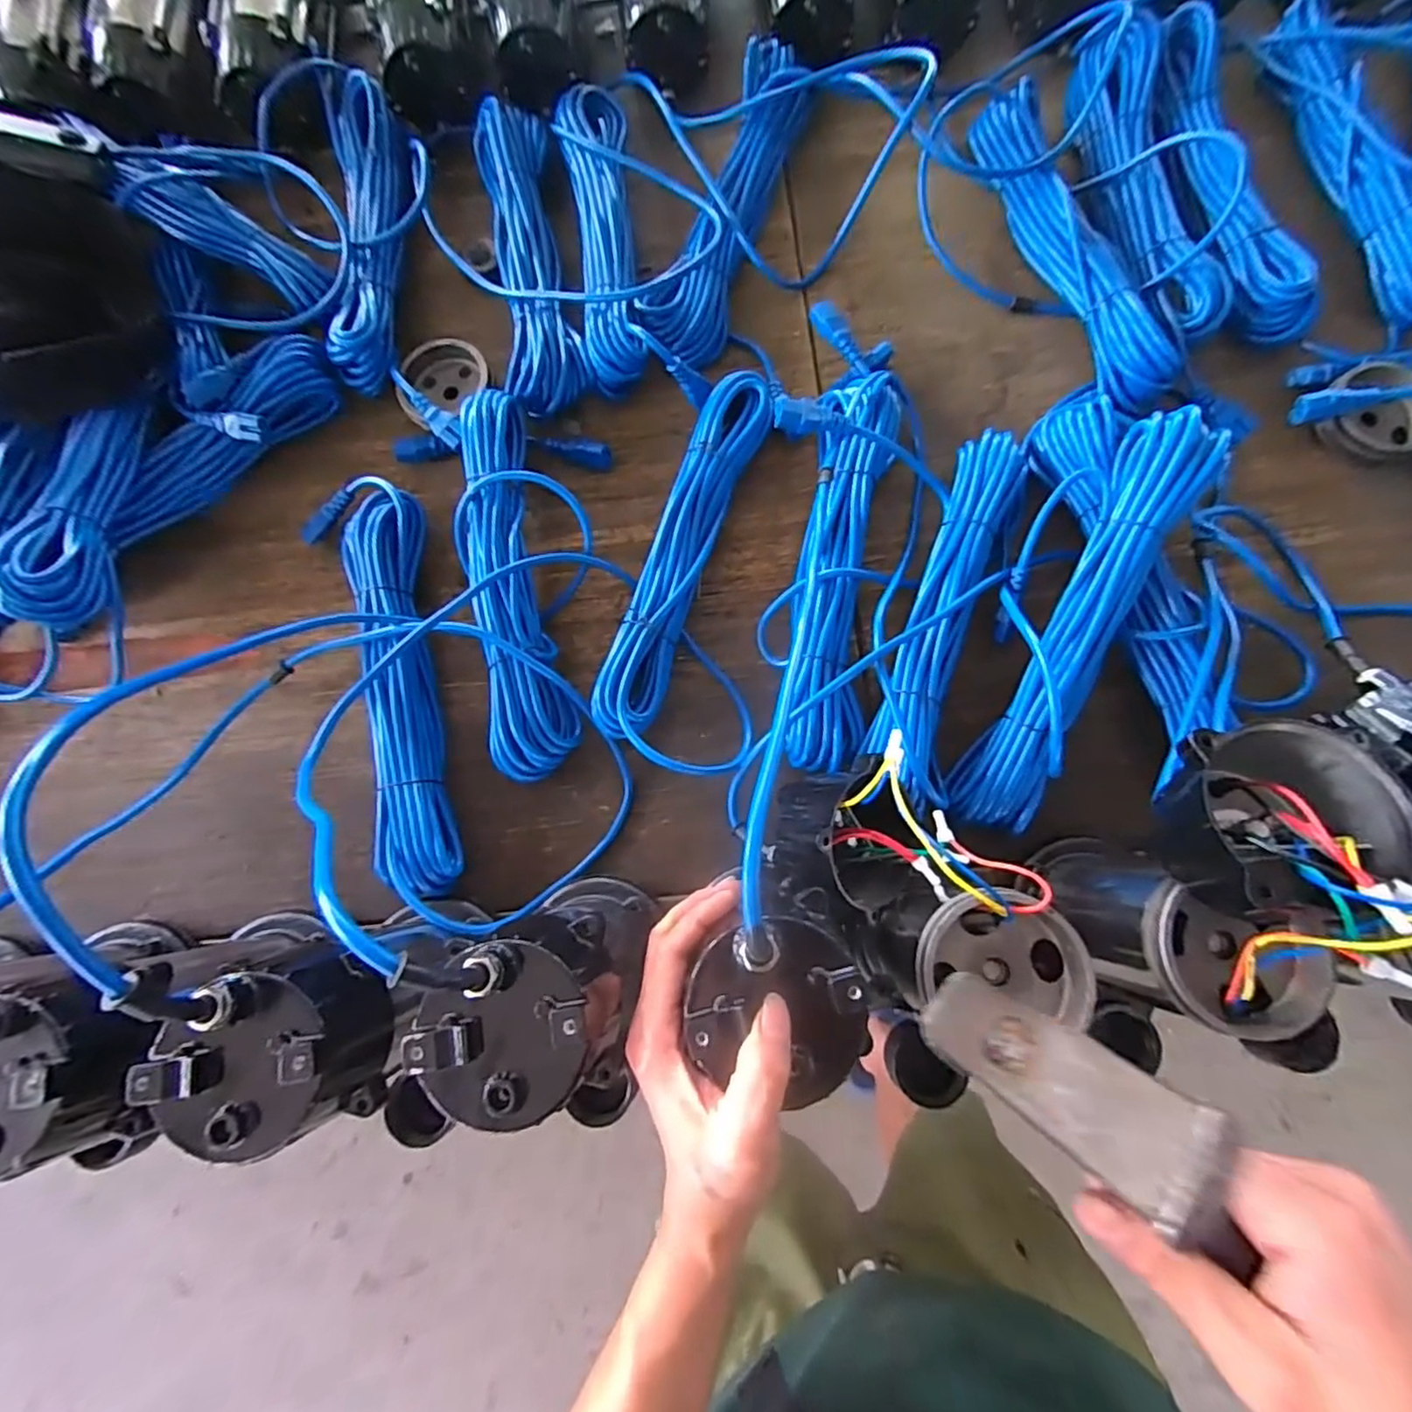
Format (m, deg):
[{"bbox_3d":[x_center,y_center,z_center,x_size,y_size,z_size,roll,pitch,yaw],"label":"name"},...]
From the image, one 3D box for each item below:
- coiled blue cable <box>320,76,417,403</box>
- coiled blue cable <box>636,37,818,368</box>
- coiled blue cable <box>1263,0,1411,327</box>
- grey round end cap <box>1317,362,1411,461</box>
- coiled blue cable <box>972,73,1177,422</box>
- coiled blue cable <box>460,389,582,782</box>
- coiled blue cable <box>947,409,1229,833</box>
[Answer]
[{"bbox_3d":[-0.335,-0.492,0.640,0.101,0.044,0.369,-7,83,1],"label":"coiled blue cable"},{"bbox_3d":[0.025,-0.493,0.637,0.077,0.039,0.340,21,80,6],"label":"coiled blue cable"},{"bbox_3d":[0.637,-0.530,0.614,0.072,0.036,0.345,-16,78,-1],"label":"coiled blue cable"},{"bbox_3d":[0.600,-0.264,0.578,0.086,0.030,0.085,0,79,2],"label":"grey round end cap"},{"bbox_3d":[0.346,-0.434,0.612,0.069,0.045,0.348,-20,78,-2],"label":"coiled blue cable"},{"bbox_3d":[-0.172,-0.110,0.561,0.082,0.047,0.347,-11,78,0],"label":"coiled blue cable"},{"bbox_3d":[0.289,-0.061,0.494,0.070,0.071,0.330,26,84,5],"label":"coiled blue cable"}]

